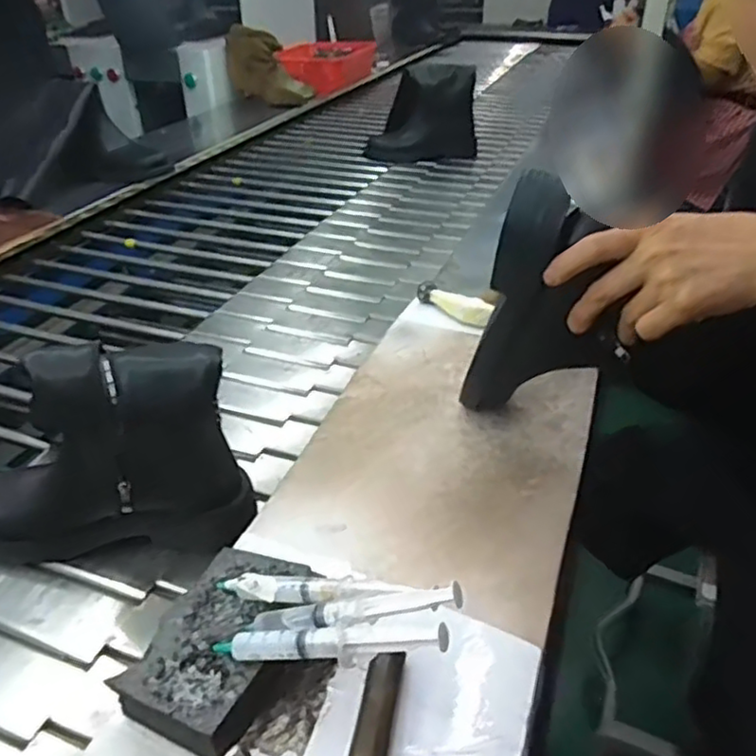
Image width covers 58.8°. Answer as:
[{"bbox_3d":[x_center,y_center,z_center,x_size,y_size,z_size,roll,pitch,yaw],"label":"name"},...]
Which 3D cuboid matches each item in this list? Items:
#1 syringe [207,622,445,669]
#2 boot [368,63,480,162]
[{"bbox_3d":[-0.034,0.157,0.397,0.156,0.014,0.020,-12,29,22],"label":"syringe"},{"bbox_3d":[0.104,-0.651,1.646,0.264,0.199,0.113,-3,32,-8],"label":"boot"}]

